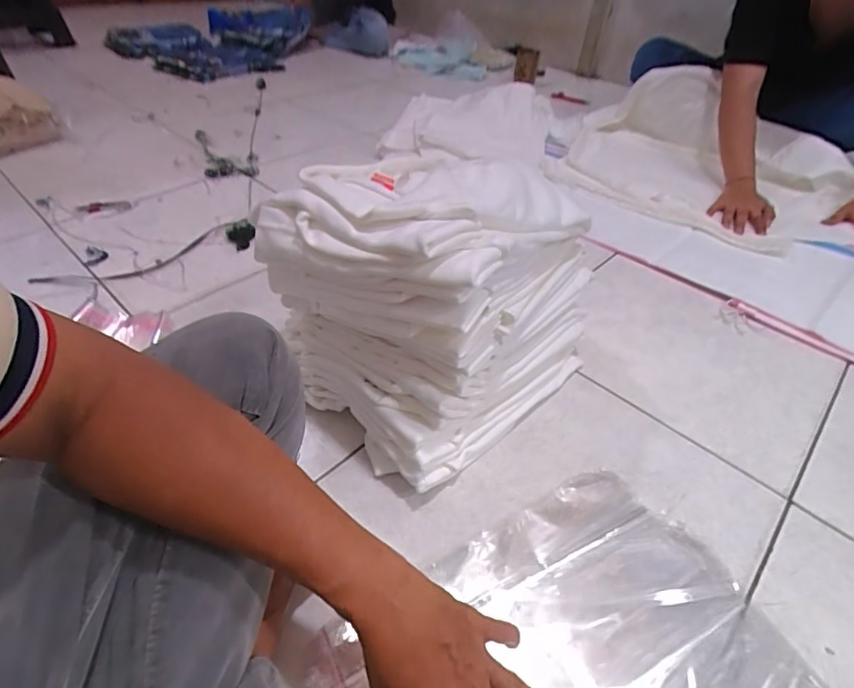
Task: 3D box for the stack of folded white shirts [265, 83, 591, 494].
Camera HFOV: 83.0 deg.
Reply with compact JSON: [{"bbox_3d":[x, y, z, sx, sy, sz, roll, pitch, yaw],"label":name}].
[{"bbox_3d":[0.024,-0.071,0.587,0.348,0.275,0.275,-32,55,-31],"label":"stack of folded white shirts"}]

